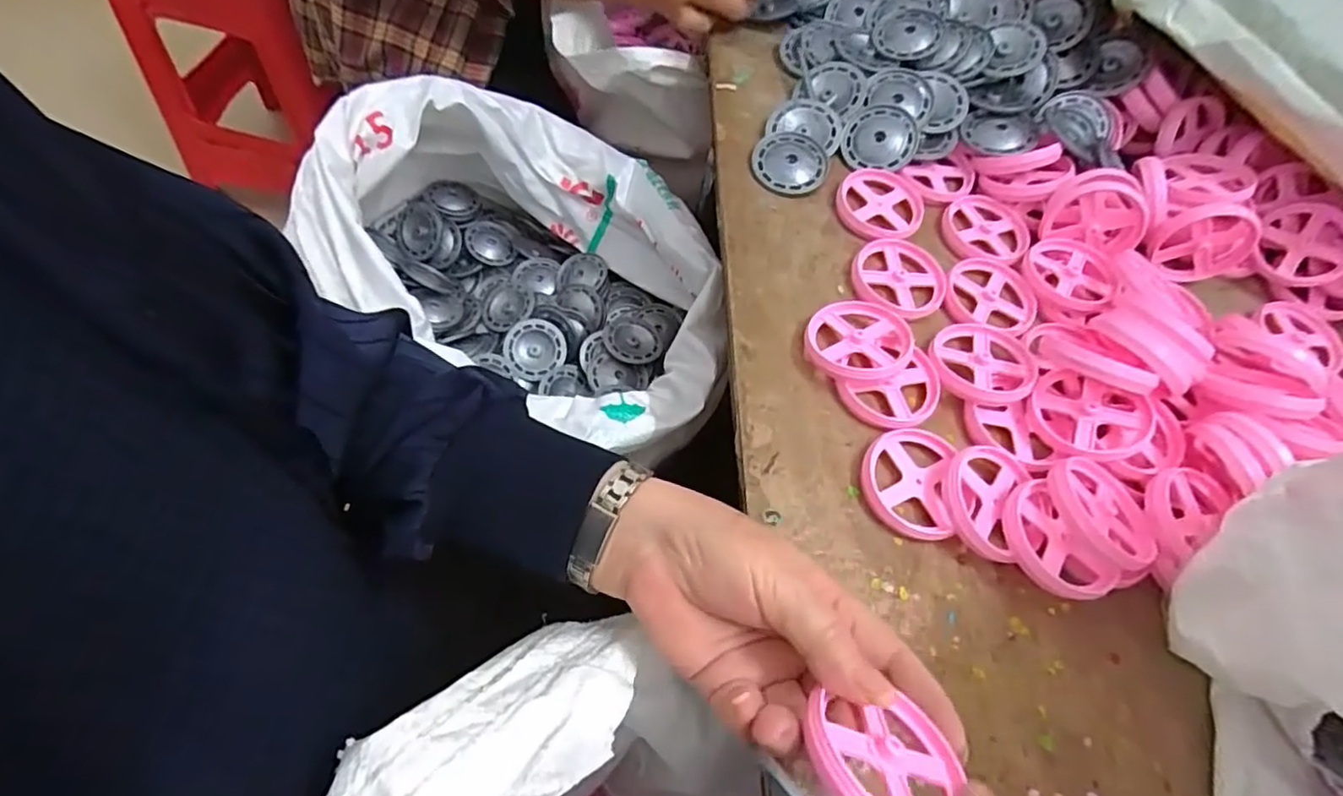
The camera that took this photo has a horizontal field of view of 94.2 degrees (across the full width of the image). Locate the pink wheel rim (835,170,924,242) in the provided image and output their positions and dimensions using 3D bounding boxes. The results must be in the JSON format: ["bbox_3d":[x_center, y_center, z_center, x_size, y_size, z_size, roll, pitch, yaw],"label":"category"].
[{"bbox_3d":[0.157,-0.146,0.463,0.069,0.009,0.064,3,61,-6],"label":"pink wheel rim"}]

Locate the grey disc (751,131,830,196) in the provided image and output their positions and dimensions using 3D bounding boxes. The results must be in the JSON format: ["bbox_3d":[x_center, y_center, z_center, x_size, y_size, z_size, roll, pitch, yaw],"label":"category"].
[{"bbox_3d":[0.089,-0.178,0.474,0.055,0.006,0.054,1,73,-5],"label":"grey disc"}]

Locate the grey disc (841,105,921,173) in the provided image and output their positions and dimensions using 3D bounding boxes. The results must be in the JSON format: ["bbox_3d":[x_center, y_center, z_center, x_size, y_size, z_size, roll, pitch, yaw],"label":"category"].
[{"bbox_3d":[0.165,-0.203,0.488,0.058,0.010,0.053,0,84,3],"label":"grey disc"}]

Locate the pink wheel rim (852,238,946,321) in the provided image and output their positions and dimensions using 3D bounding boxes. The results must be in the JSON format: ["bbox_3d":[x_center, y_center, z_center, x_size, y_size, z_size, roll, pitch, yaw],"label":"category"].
[{"bbox_3d":[0.159,-0.085,0.433,0.065,0.010,0.063,3,61,-6],"label":"pink wheel rim"}]

